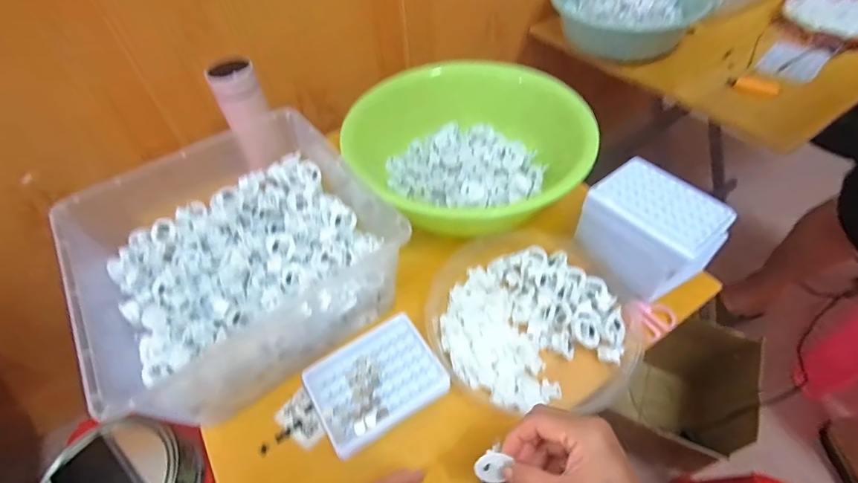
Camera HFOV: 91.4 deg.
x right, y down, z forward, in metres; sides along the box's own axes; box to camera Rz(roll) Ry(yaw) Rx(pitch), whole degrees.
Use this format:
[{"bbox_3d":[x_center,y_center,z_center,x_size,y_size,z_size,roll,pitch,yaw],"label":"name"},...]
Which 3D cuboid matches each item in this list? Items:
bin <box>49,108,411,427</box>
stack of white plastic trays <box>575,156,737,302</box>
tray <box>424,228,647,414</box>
[{"bbox_3d":[-0.242,-0.008,0.507,0.309,0.111,0.354,-33,56,-20],"label":"bin"},{"bbox_3d":[0.260,-0.014,0.497,0.100,0.093,0.133,-34,56,-21],"label":"stack of white plastic trays"},{"bbox_3d":[0.123,0.086,0.504,0.242,0.044,0.223,-2,51,3],"label":"tray"}]

